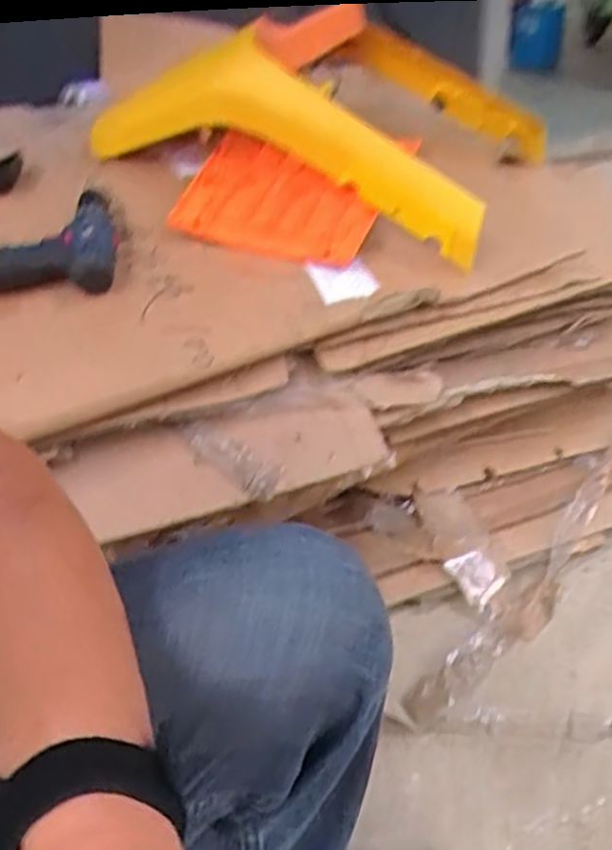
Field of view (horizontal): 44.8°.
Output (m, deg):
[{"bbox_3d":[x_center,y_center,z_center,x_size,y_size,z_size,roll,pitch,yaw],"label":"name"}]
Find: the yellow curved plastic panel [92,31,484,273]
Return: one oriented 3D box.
[{"bbox_3d":[-0.072,-0.422,1.062,0.727,0.200,0.057,25,45,33],"label":"yellow curved plastic panel"}]

